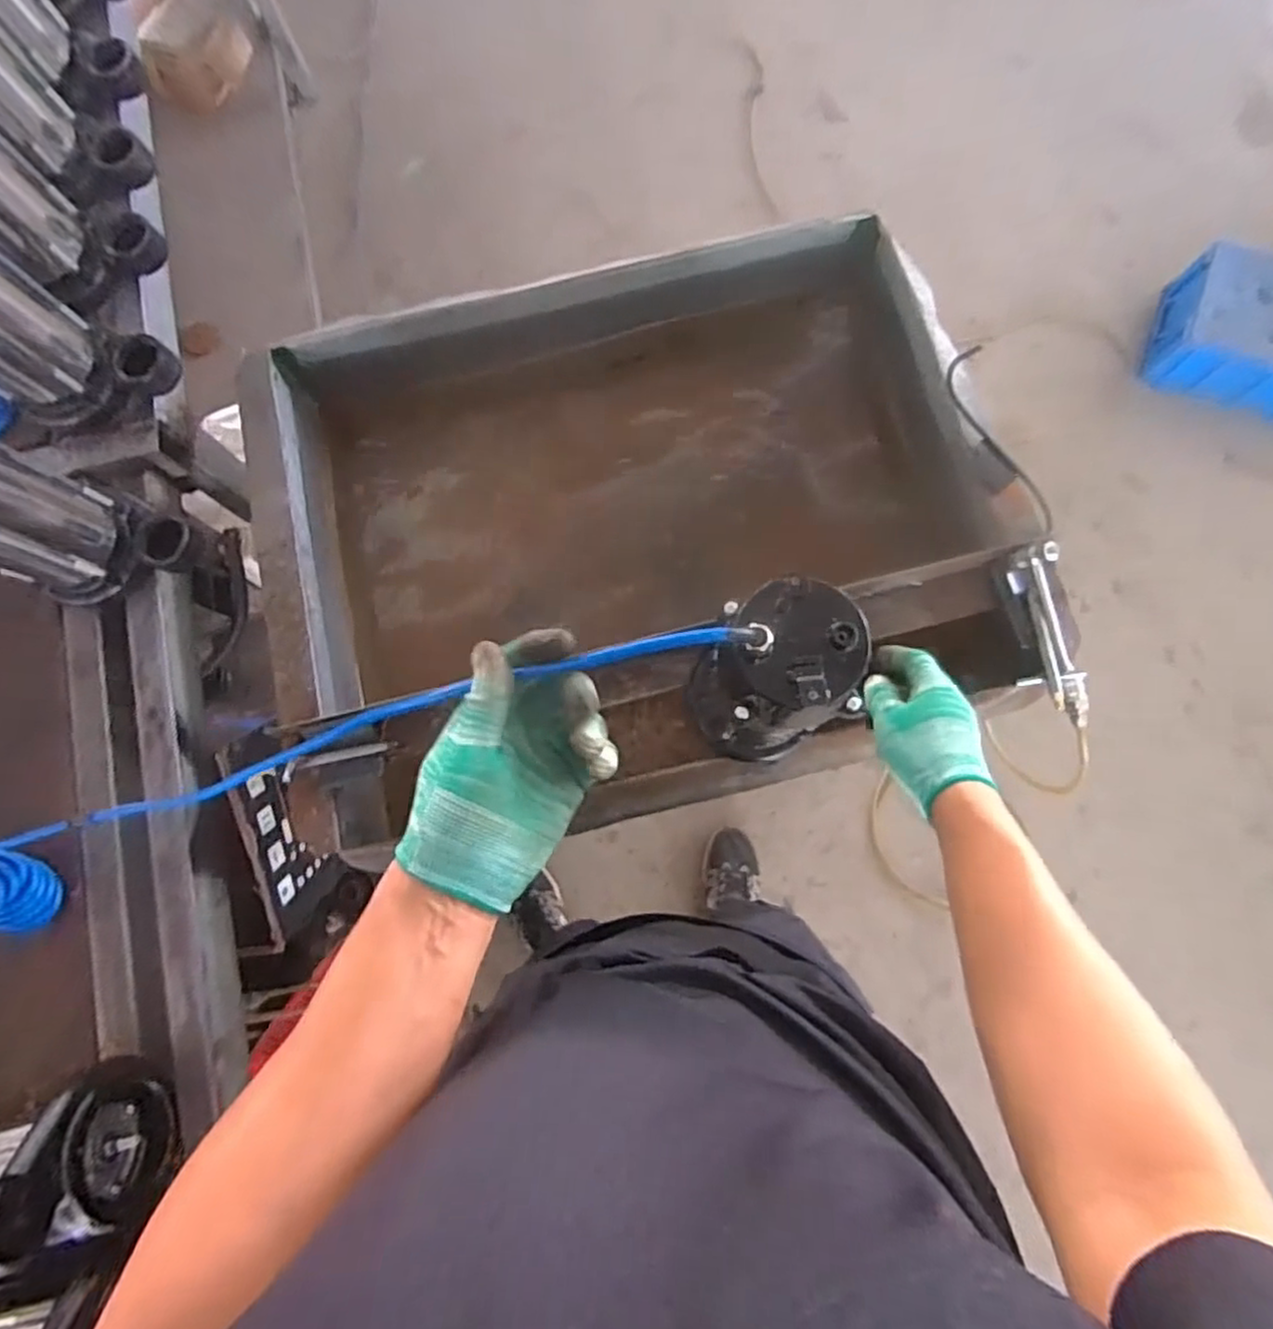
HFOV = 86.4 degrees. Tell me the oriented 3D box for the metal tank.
[{"bbox_3d":[-0.003,-0.149,0.803,0.743,0.263,0.606,-13,78,-1],"label":"metal tank"}]

